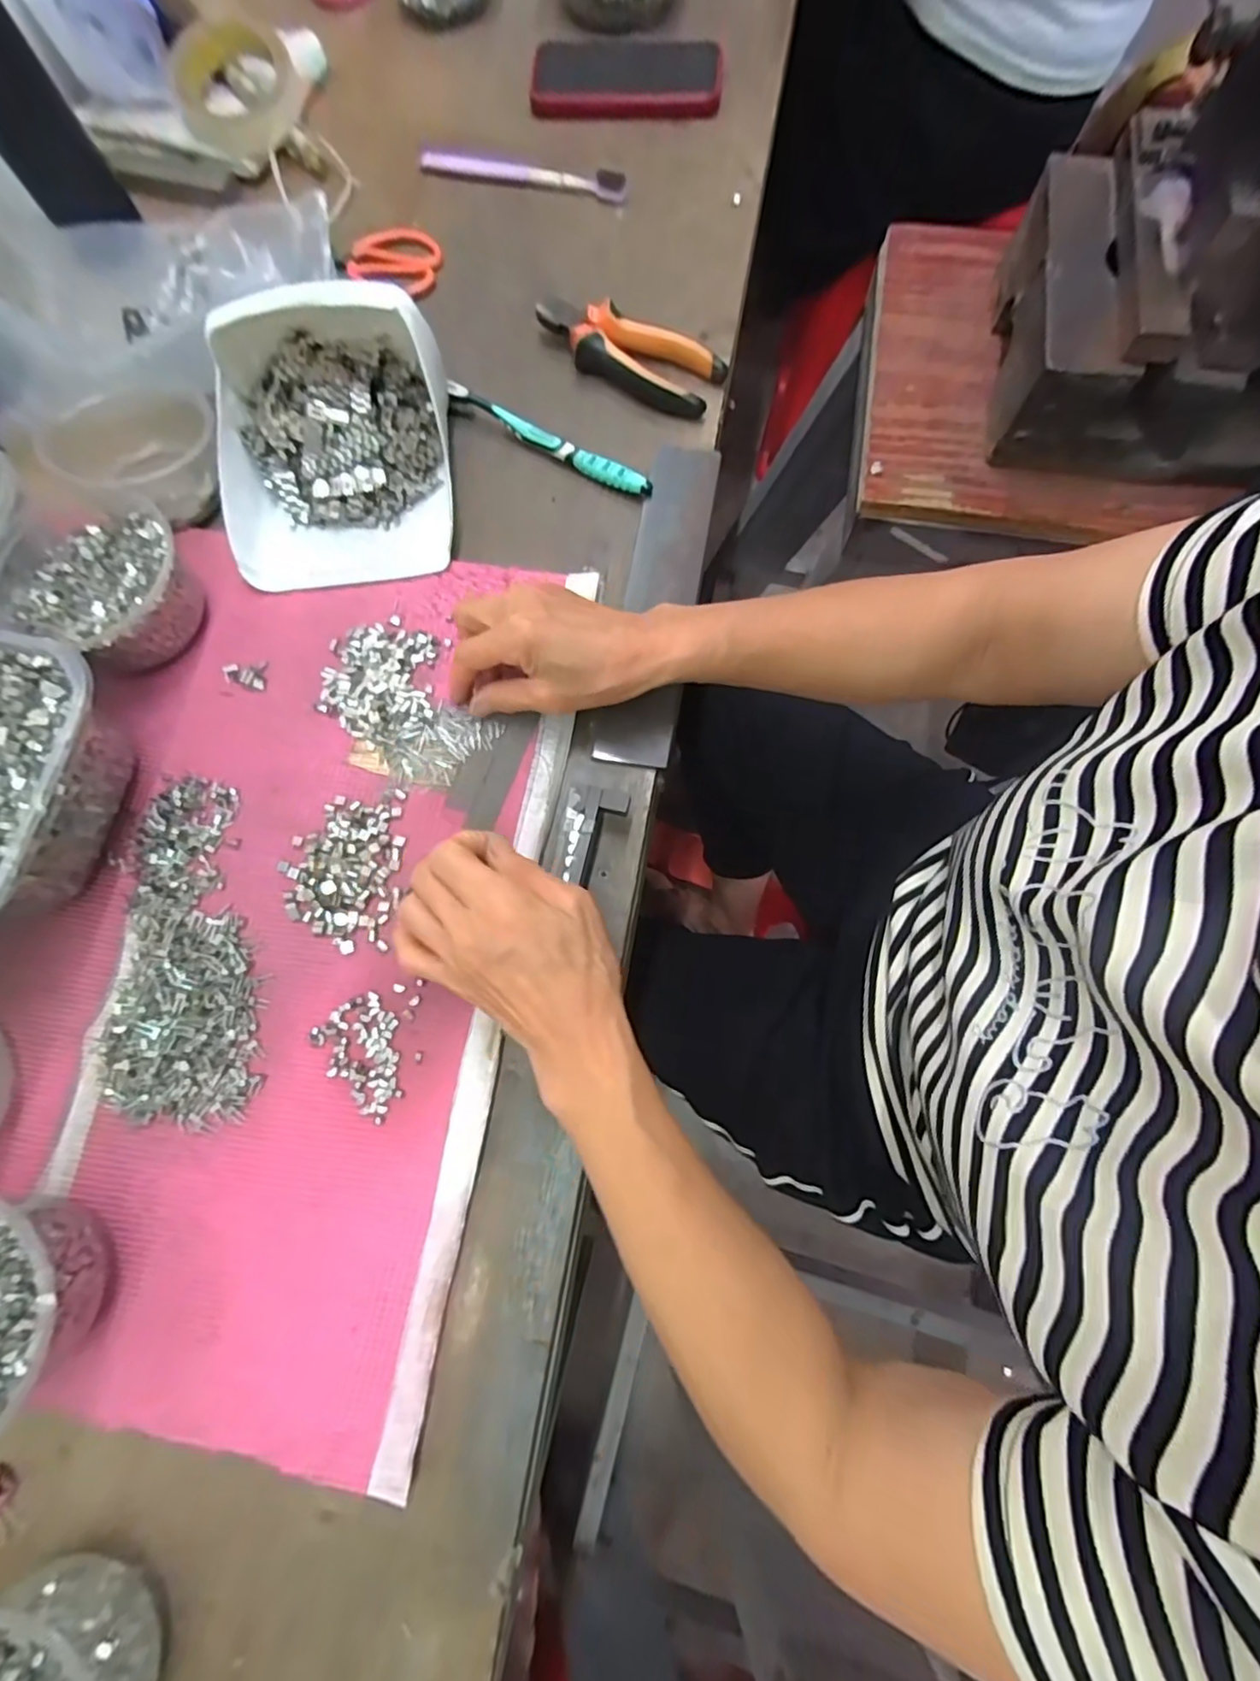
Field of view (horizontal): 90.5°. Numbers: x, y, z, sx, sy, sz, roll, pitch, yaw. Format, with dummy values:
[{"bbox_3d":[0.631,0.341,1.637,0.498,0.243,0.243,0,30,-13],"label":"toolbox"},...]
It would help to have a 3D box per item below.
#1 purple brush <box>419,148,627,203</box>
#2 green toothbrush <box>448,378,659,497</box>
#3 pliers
[{"bbox_3d":[-0.093,-0.576,0.538,0.181,0.009,0.026,8,76,4],"label":"purple brush"},{"bbox_3d":[-0.061,-0.295,0.461,0.174,0.019,0.011,30,79,9],"label":"green toothbrush"},{"bbox_3d":[-0.004,-0.370,0.478,0.150,0.026,0.053,27,78,8],"label":"pliers"}]

